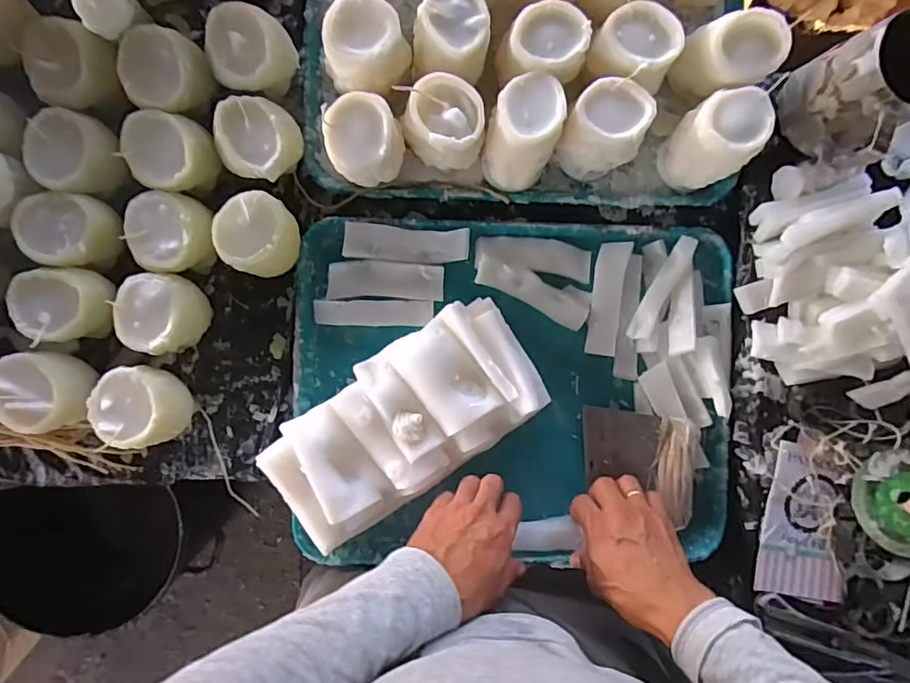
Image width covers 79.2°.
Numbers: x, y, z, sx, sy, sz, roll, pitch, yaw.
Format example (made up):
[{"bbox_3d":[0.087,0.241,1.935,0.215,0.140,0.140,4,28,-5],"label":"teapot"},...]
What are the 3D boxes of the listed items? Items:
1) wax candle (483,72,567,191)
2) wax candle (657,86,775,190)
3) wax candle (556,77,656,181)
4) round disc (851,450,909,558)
[{"bbox_3d":[0.063,-0.190,0.521,0.065,0.100,0.085,14,90,-4],"label":"wax candle"},{"bbox_3d":[0.245,-0.190,0.527,0.070,0.097,0.066,0,91,-4],"label":"wax candle"},{"bbox_3d":[0.140,-0.197,0.527,0.074,0.099,0.062,22,89,-4],"label":"wax candle"},{"bbox_3d":[0.424,0.153,0.511,0.089,0.036,0.090,0,91,-4],"label":"round disc"}]

